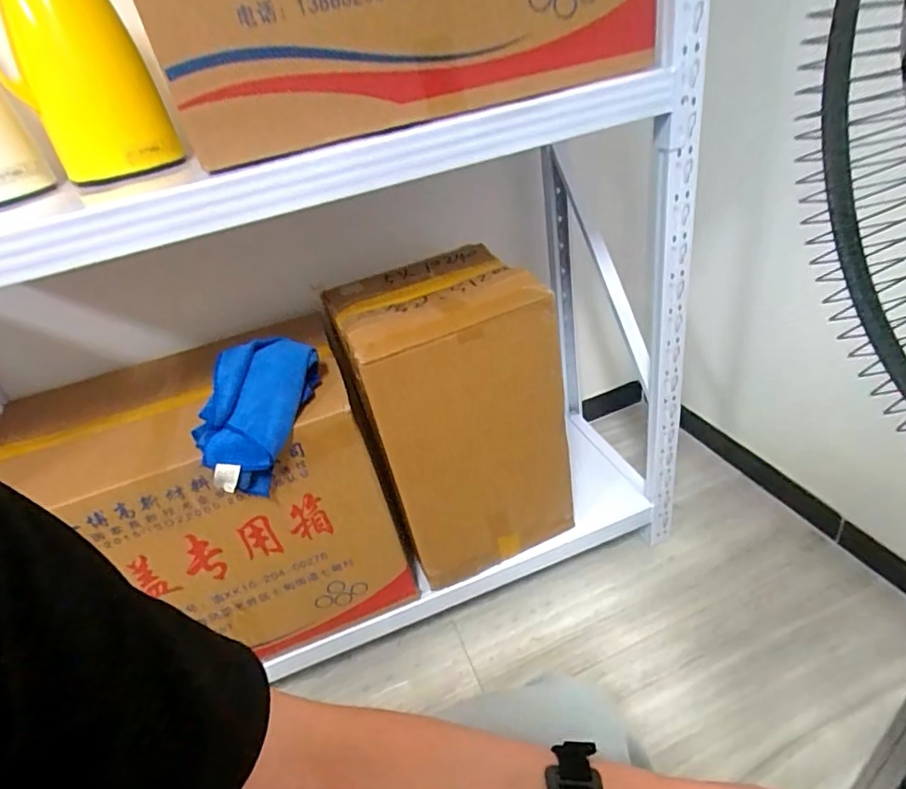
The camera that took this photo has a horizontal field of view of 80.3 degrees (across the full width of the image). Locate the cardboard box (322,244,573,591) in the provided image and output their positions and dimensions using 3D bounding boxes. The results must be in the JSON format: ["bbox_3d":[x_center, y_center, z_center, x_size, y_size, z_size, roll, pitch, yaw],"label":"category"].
[{"bbox_3d":[-0.005,0.036,0.982,0.313,0.498,0.277,-19,36,-17],"label":"cardboard box"}]

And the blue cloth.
[{"bbox_3d":[-0.282,0.028,0.777,0.132,0.148,0.198,6,36,19],"label":"blue cloth"}]

